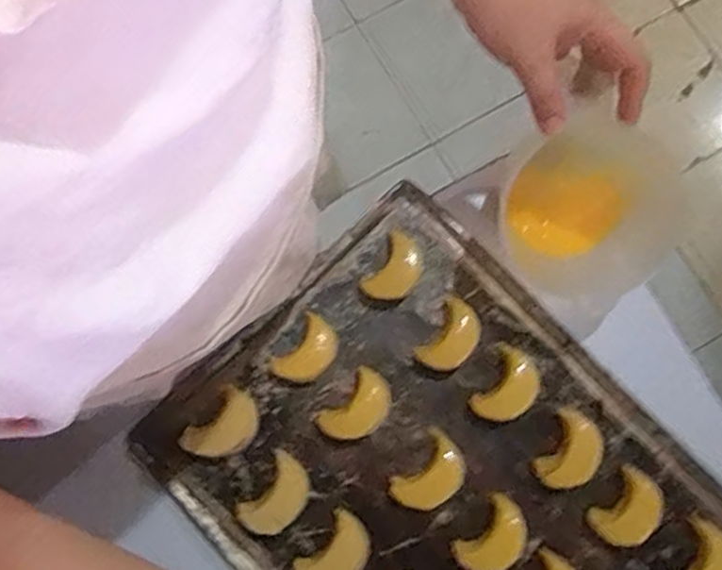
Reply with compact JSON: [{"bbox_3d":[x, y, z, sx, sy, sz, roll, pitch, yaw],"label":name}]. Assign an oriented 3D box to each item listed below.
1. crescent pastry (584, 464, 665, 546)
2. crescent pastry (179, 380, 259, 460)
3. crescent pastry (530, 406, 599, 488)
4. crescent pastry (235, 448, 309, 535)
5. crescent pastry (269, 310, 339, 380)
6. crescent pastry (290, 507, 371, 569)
[{"bbox_3d":[0.213,0.180,0.560,0.043,0.018,0.057,42,82,7],"label":"crescent pastry"},{"bbox_3d":[-0.113,0.117,0.577,0.045,0.015,0.063,38,81,7],"label":"crescent pastry"},{"bbox_3d":[0.169,0.136,0.566,0.042,0.013,0.061,31,81,5],"label":"crescent pastry"},{"bbox_3d":[-0.067,0.170,0.563,0.043,0.022,0.061,35,77,9],"label":"crescent pastry"},{"bbox_3d":[-0.044,0.056,0.577,0.039,0.018,0.056,38,81,6],"label":"crescent pastry"},{"bbox_3d":[-0.020,0.217,0.563,0.045,0.013,0.063,39,81,7],"label":"crescent pastry"}]

